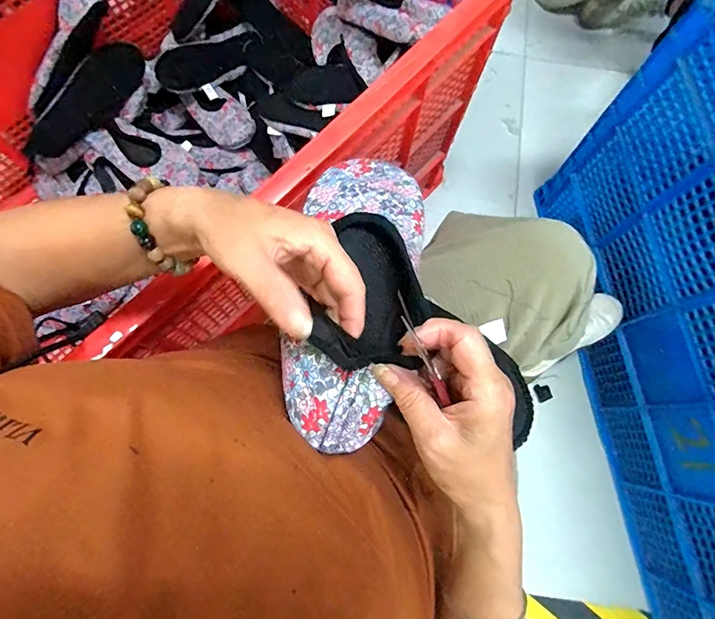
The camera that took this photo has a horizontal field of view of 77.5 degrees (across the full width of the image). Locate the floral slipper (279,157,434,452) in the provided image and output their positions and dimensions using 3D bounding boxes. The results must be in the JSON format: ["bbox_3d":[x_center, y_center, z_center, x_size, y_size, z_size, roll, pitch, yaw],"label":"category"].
[{"bbox_3d":[0.004,-0.027,0.344,0.095,0.061,0.253,8,49,0],"label":"floral slipper"}]

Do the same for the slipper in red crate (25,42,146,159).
[{"bbox_3d":[-0.530,-0.398,0.863,0.286,0.086,0.042,-42,80,6],"label":"slipper in red crate"}]

